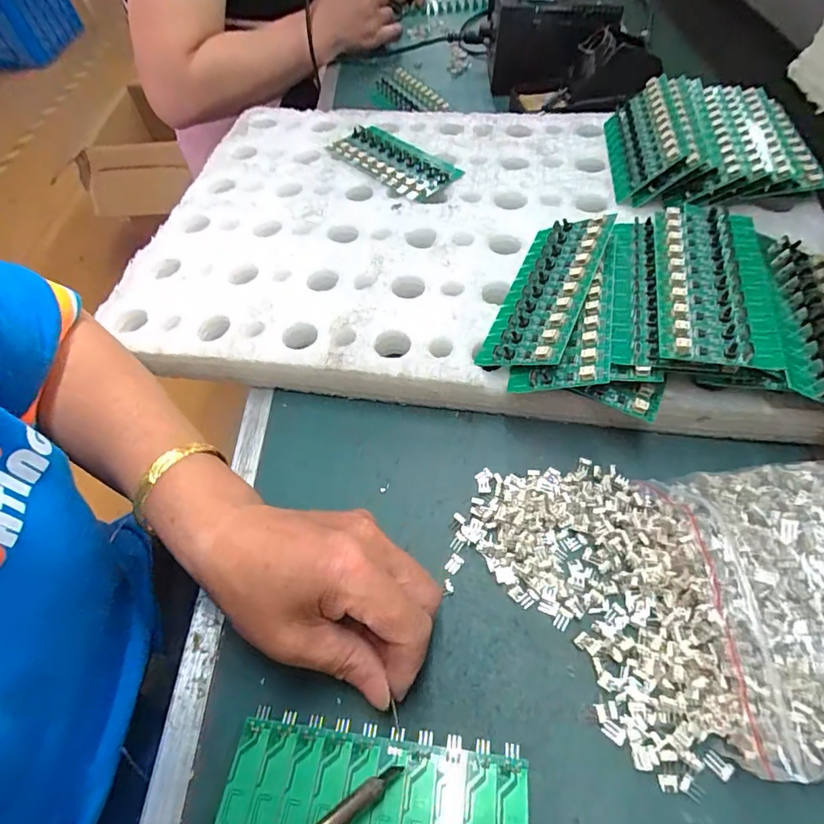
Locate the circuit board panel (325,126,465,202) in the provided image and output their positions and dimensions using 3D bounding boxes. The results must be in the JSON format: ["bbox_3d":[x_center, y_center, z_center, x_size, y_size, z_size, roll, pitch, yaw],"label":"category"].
[{"bbox_3d":[-0.020,-0.249,0.486,0.065,0.011,0.135,-38,61,-20],"label":"circuit board panel"}]

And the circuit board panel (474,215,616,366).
[{"bbox_3d":[0.094,-0.087,0.346,0.063,0.006,0.134,5,58,44],"label":"circuit board panel"}]

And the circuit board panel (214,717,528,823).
[{"bbox_3d":[-0.019,0.183,0.222,0.137,0.009,0.063,5,56,9],"label":"circuit board panel"}]

